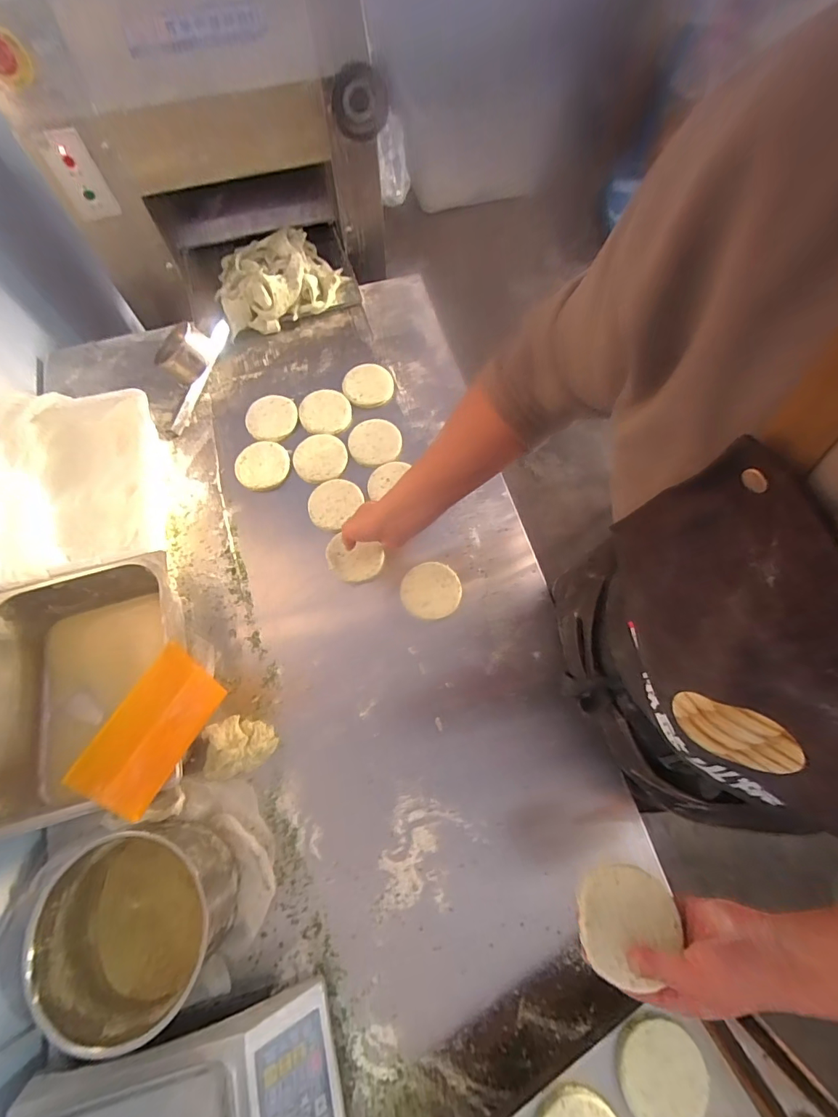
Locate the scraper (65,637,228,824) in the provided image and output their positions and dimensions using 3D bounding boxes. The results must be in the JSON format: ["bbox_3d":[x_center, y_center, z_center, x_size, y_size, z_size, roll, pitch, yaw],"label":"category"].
[{"bbox_3d":[-0.329,0.210,0.557,0.097,0.009,0.179,34,62,-9],"label":"scraper"}]

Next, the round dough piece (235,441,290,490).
[{"bbox_3d":[-0.280,-0.167,0.801,0.096,0.010,0.088,0,69,0],"label":"round dough piece"}]

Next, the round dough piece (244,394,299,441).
[{"bbox_3d":[-0.277,-0.266,0.842,0.091,0.011,0.099,0,69,0],"label":"round dough piece"}]

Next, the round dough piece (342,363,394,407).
[{"bbox_3d":[-0.099,-0.336,0.868,0.094,0.018,0.105,-10,69,-4],"label":"round dough piece"}]

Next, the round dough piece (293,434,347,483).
[{"bbox_3d":[-0.177,-0.182,0.800,0.092,0.005,0.091,0,69,0],"label":"round dough piece"}]

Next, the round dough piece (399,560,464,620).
[{"bbox_3d":[0.019,0.051,0.724,0.094,0.019,0.087,0,69,0],"label":"round dough piece"}]

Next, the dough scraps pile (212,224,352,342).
[{"bbox_3d":[-0.296,-0.582,0.926,0.241,0.080,0.199,-21,70,-8],"label":"dough scraps pile"}]

